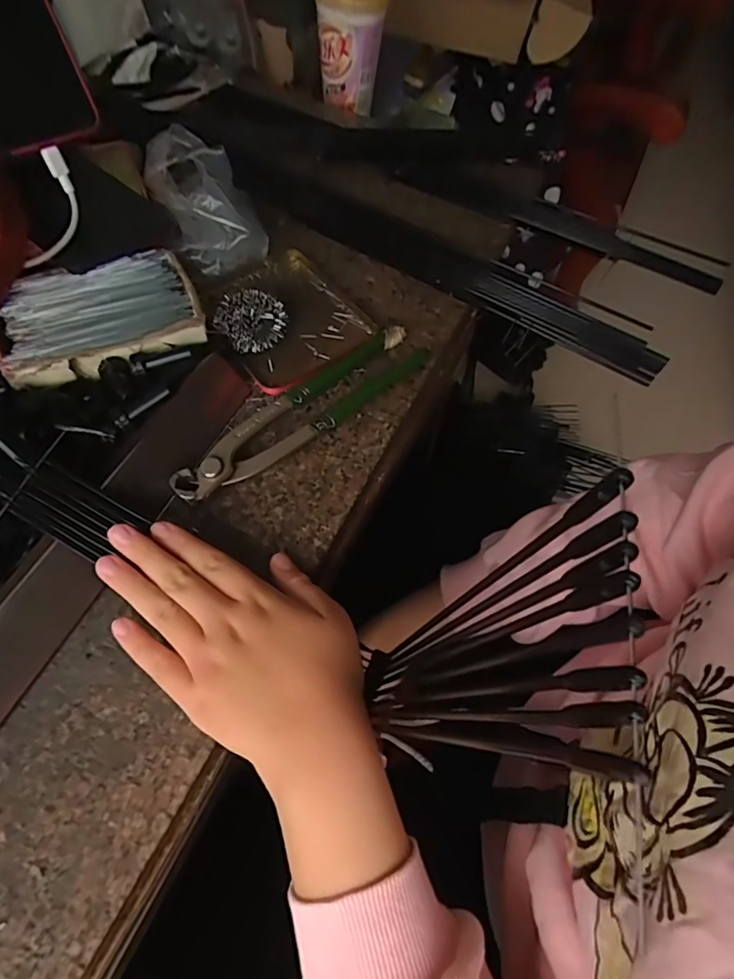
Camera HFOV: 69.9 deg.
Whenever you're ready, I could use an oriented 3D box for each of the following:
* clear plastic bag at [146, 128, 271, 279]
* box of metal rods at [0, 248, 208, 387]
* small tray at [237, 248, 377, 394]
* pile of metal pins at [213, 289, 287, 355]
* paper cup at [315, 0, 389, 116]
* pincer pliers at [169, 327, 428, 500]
[{"bbox_3d":[-0.123,-0.226,0.411,0.078,0.048,0.118,-21,64,-13],"label":"clear plastic bag"},{"bbox_3d":[-0.177,-0.116,0.353,0.120,0.024,0.084,-23,65,-14],"label":"box of metal rods"},{"bbox_3d":[-0.062,-0.132,0.398,0.104,0.008,0.113,-36,68,-19],"label":"small tray"},{"bbox_3d":[-0.083,-0.121,0.381,0.050,0.017,0.048,1,62,-2],"label":"pile of metal pins"},{"bbox_3d":[-0.016,-0.508,0.579,0.078,0.156,0.076,0,62,-2],"label":"paper cup"},{"bbox_3d":[-0.041,-0.058,0.352,0.202,0.020,0.044,-37,69,-20],"label":"pincer pliers"}]

